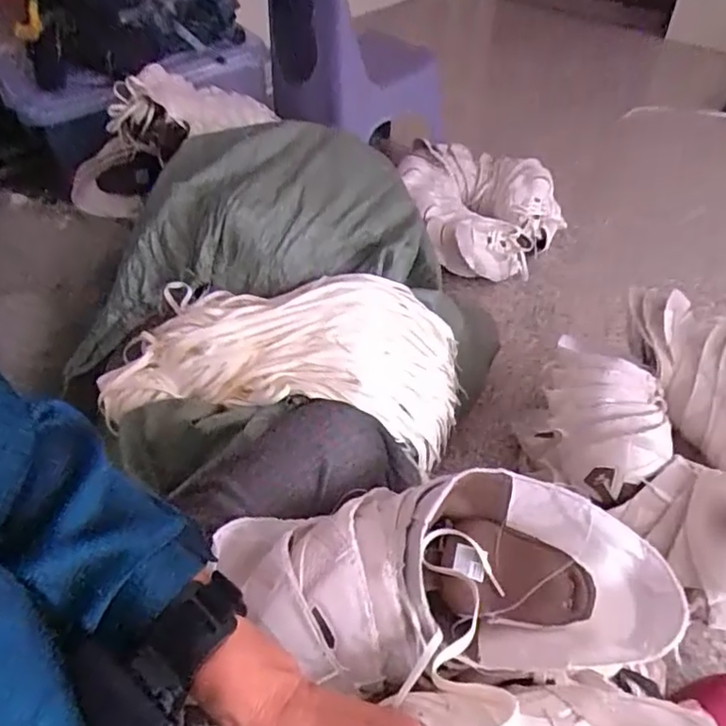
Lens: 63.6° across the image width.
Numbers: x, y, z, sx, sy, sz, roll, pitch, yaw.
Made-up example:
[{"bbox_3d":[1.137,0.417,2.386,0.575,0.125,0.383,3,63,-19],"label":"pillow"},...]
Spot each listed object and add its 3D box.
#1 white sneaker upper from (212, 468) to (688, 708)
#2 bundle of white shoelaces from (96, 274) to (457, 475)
[{"bbox_3d":[0.064,0.166,0.454,0.332,0.077,0.161,-9,47,-5],"label":"white sneaker upper"},{"bbox_3d":[-0.091,-0.004,0.832,0.503,0.148,0.224,4,47,-11],"label":"bundle of white shoelaces"}]

